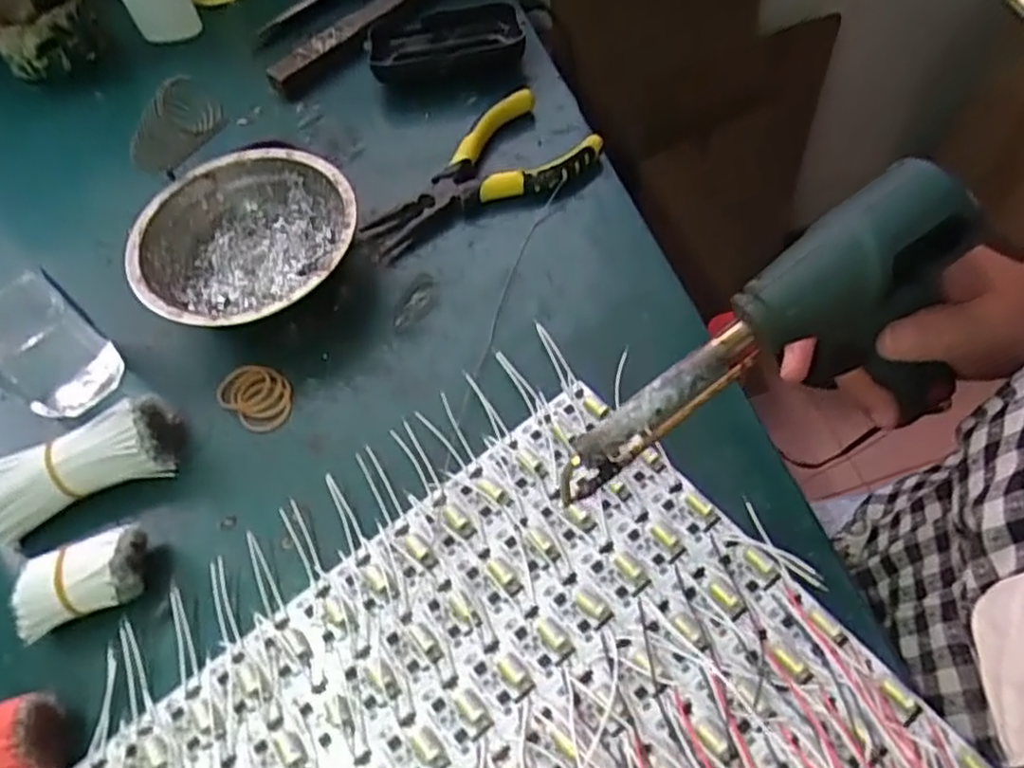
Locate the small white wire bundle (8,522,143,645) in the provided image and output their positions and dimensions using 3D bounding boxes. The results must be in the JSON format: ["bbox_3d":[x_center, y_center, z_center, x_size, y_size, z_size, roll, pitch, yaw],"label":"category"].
[{"bbox_3d":[-0.194,0.089,0.322,0.055,0.027,0.030,-22,61,-7],"label":"small white wire bundle"}]

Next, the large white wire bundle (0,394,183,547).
[{"bbox_3d":[-0.219,0.042,0.357,0.097,0.037,0.038,-29,60,-11],"label":"large white wire bundle"}]

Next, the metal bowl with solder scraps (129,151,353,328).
[{"bbox_3d":[-0.151,-0.077,0.417,0.128,0.046,0.121,-29,60,-11],"label":"metal bowl with solder scraps"}]

